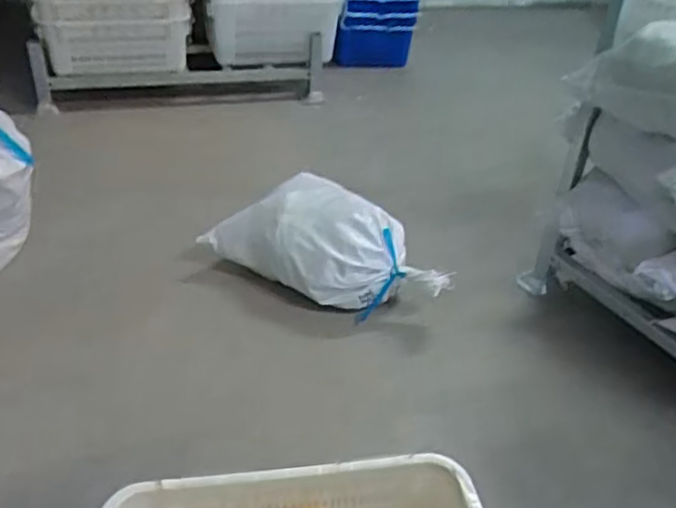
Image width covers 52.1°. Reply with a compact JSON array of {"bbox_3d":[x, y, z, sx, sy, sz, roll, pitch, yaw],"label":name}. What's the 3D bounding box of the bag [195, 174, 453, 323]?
[{"bbox_3d":[-0.036,-0.025,1.960,0.702,0.296,0.240,16,38,16],"label":"bag"}]

